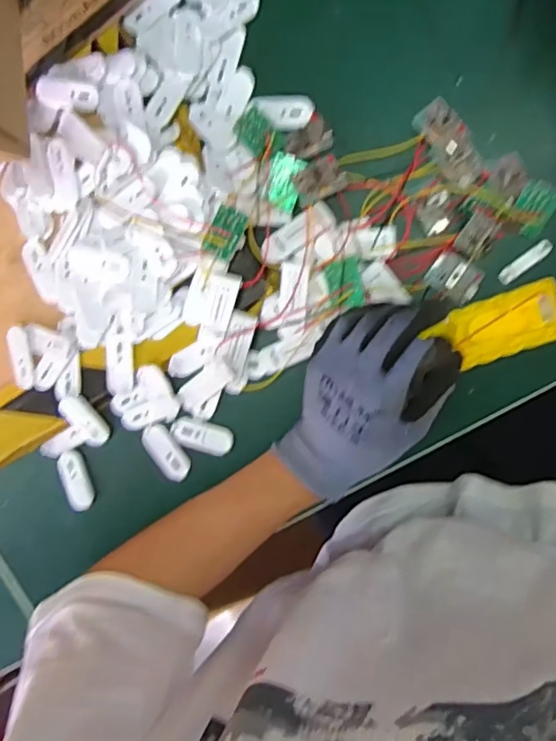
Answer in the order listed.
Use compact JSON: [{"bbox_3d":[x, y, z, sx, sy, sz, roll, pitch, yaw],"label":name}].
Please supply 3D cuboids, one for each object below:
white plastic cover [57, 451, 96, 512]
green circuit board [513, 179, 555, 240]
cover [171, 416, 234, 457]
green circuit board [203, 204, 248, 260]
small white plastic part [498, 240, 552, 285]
[{"bbox_3d":[-0.171,0.094,0.484,0.023,0.006,0.051,-12,97,5],"label":"white plastic cover"},{"bbox_3d":[0.182,-0.114,0.406,0.027,0.004,0.037,19,117,-3],"label":"green circuit board"},{"bbox_3d":[-0.062,0.054,0.466,0.050,0.004,0.025,18,99,1],"label":"cover"},{"bbox_3d":[-0.039,-0.100,0.413,0.023,0.007,0.036,24,99,0],"label":"green circuit board"},{"bbox_3d":[0.183,-0.080,0.422,0.045,0.005,0.011,-39,94,8],"label":"small white plastic part"}]

